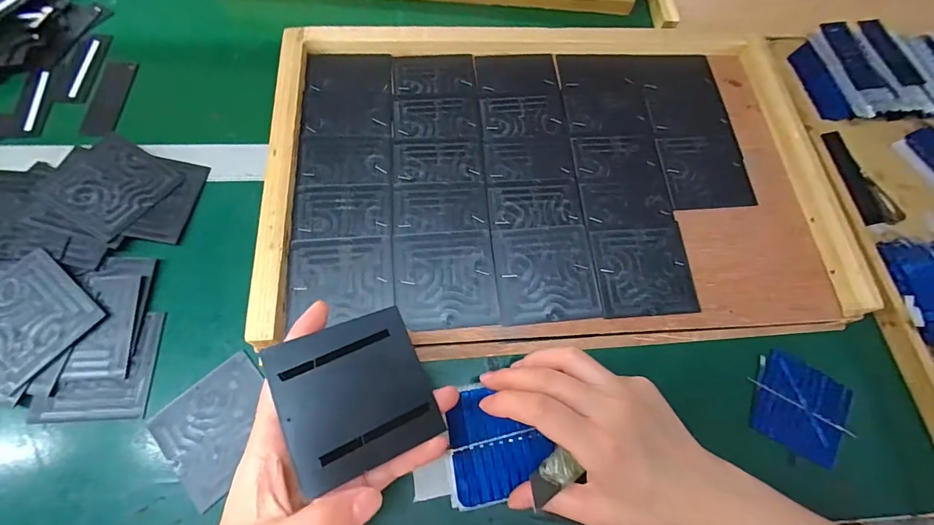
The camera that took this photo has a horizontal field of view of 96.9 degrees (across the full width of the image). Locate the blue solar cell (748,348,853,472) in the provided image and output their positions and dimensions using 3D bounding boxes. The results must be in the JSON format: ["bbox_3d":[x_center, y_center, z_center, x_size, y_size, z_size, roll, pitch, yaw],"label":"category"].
[{"bbox_3d":[0.269,0.115,0.333,0.070,0.007,0.071,28,69,8],"label":"blue solar cell"}]

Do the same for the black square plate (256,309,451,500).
[{"bbox_3d":[-0.062,0.074,0.234,0.079,0.008,0.079,-19,74,-29],"label":"black square plate"}]

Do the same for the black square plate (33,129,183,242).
[{"bbox_3d":[-0.308,-0.068,0.357,0.083,0.005,0.080,31,63,2],"label":"black square plate"}]

